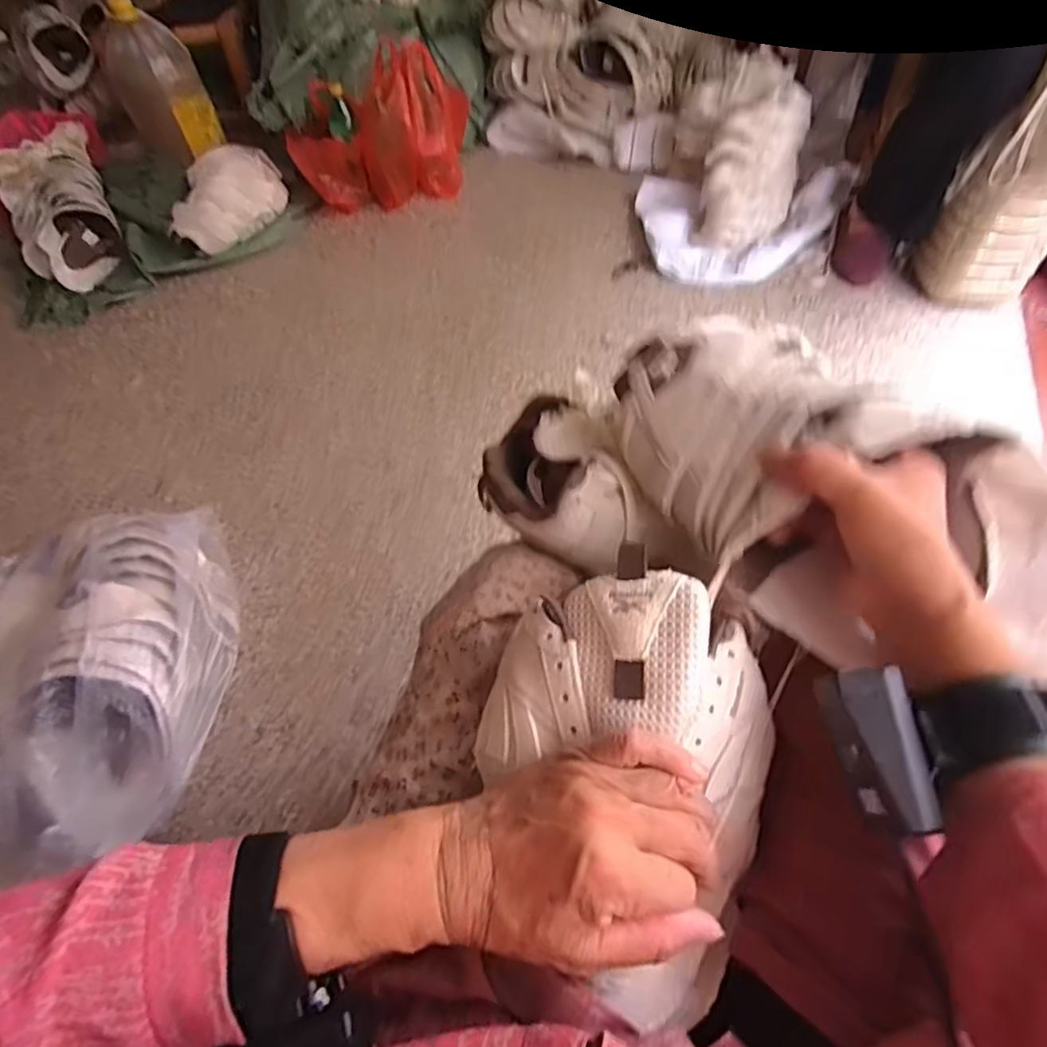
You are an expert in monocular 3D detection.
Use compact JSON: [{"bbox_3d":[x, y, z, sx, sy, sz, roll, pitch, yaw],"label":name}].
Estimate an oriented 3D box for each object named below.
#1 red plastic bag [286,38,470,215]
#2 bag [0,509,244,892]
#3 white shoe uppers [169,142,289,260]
[{"bbox_3d":[-0.335,-0.914,1.495,0.422,0.245,0.174,-11,57,-4],"label":"red plastic bag"},{"bbox_3d":[-0.553,0.191,0.803,0.331,0.202,0.404,-17,55,-7],"label":"bag"},{"bbox_3d":[-0.682,-0.767,1.481,0.166,0.136,0.362,22,61,16],"label":"white shoe uppers"}]

